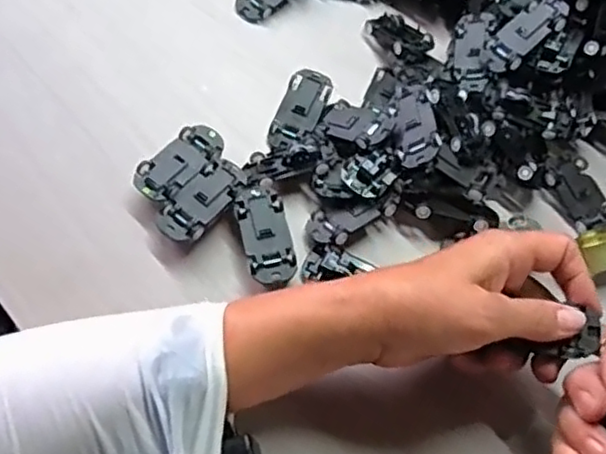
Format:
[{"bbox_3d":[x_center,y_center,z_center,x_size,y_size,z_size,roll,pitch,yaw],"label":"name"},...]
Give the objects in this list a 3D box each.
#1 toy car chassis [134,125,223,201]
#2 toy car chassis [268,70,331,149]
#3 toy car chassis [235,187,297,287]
[{"bbox_3d":[-0.080,-0.038,0.428,0.031,0.024,0.063,38,69,15],"label":"toy car chassis"},{"bbox_3d":[-0.003,-0.081,0.452,0.029,0.009,0.068,22,65,8],"label":"toy car chassis"},{"bbox_3d":[-0.023,0.007,0.403,0.027,0.015,0.065,-11,65,-8],"label":"toy car chassis"}]

